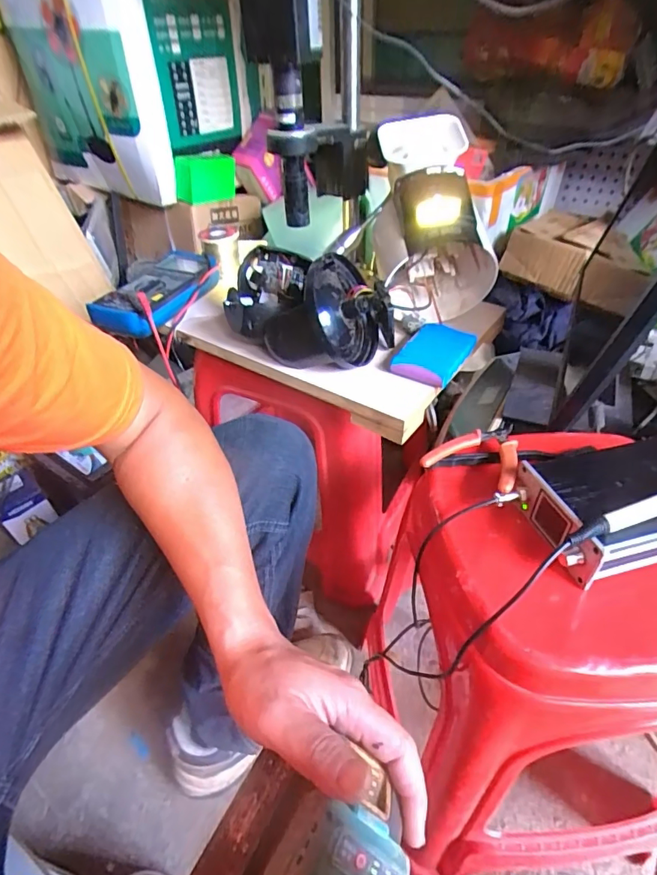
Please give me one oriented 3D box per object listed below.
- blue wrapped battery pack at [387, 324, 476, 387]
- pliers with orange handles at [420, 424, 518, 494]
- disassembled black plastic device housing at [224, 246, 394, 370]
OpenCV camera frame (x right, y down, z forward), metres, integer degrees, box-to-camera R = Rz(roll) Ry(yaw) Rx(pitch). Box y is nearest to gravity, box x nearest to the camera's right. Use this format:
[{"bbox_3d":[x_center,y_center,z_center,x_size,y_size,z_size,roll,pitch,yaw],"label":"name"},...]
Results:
[{"bbox_3d":[0.128,-0.103,0.570,0.071,0.021,0.109,20,44,23],"label":"blue wrapped battery pack"},{"bbox_3d":[0.156,0.013,0.472,0.086,0.025,0.104,26,47,29],"label":"pliers with orange handles"},{"bbox_3d":[-0.041,-0.166,0.586,0.225,0.095,0.136,29,48,31],"label":"disassembled black plastic device housing"}]

